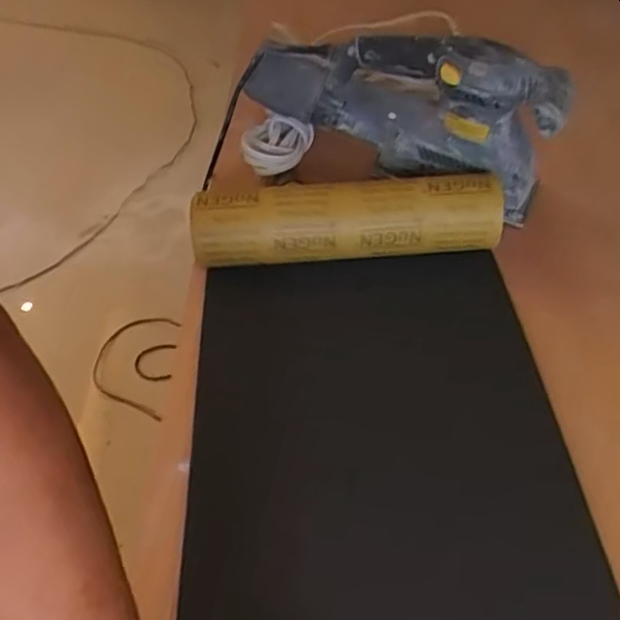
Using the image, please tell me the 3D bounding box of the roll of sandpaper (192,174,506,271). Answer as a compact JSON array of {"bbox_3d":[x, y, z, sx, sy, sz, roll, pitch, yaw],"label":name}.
[{"bbox_3d":[0.043,-0.089,0.662,0.324,0.063,0.065,-3,47,1],"label":"roll of sandpaper"}]

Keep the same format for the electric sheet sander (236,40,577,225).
[{"bbox_3d":[0.097,-0.231,0.710,0.351,0.155,0.089,25,53,24],"label":"electric sheet sander"}]

